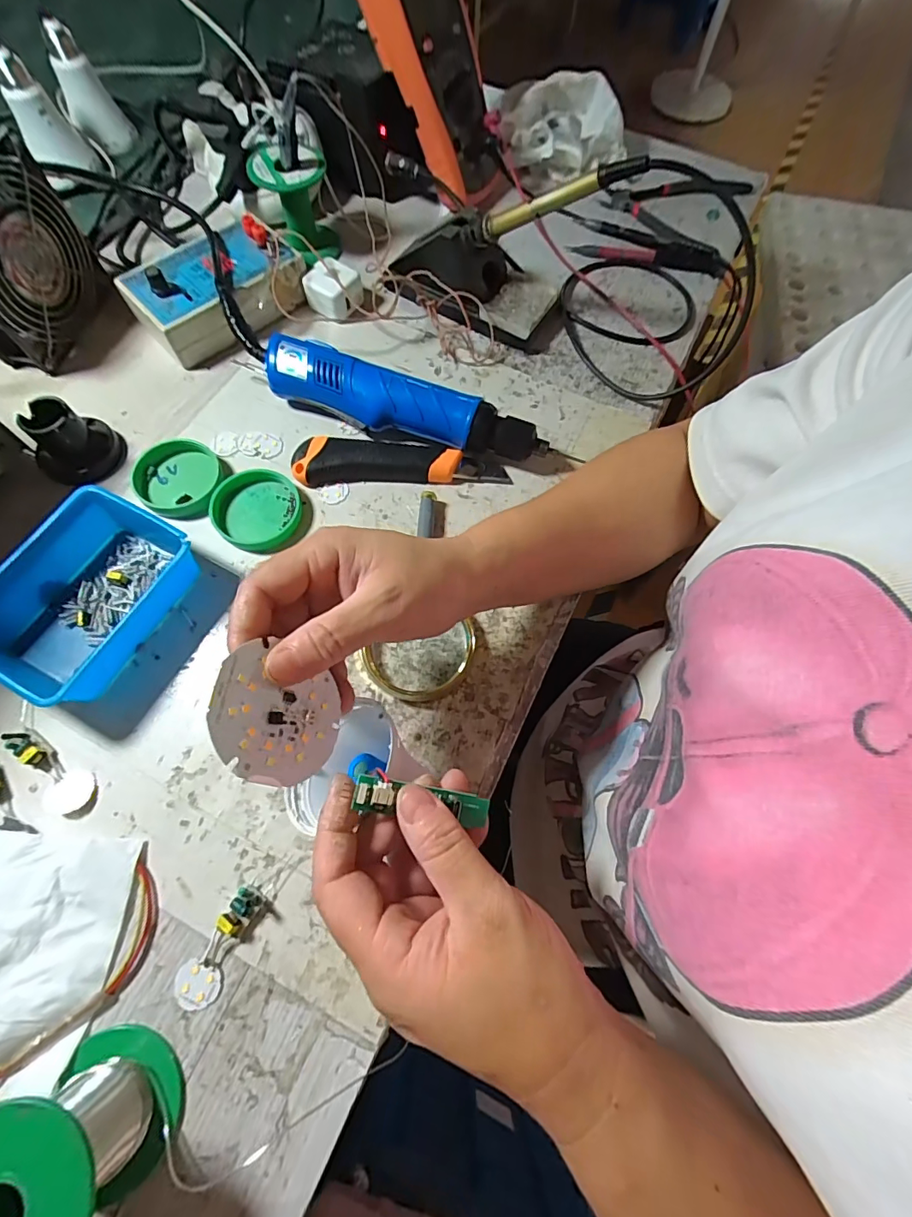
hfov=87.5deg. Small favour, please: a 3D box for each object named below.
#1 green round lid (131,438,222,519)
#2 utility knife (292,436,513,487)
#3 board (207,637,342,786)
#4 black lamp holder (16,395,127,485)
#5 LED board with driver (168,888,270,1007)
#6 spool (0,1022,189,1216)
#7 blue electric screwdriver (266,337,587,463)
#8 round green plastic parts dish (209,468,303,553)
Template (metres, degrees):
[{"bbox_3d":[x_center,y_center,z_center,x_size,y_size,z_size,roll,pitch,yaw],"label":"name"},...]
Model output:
[{"bbox_3d":[-0.215,-0.100,0.365,0.059,0.014,0.062,1,69,-3],"label":"green round lid"},{"bbox_3d":[-0.043,-0.118,0.379,0.163,0.018,0.035,-2,69,-4],"label":"utility knife"},{"bbox_3d":[-0.073,0.044,0.199,0.004,0.057,0.053,-21,47,34],"label":"board"},{"bbox_3d":[-0.290,-0.127,0.358,0.050,0.042,0.058,42,72,13],"label":"black lamp holder"},{"bbox_3d":[-0.128,0.186,0.259,0.023,0.014,0.062,34,71,10],"label":"LED board with driver"},{"bbox_3d":[-0.169,0.235,0.205,0.061,0.074,0.064,1,69,-3],"label":"spool"},{"bbox_3d":[-0.040,-0.161,0.384,0.241,0.042,0.043,19,69,4],"label":"blue electric screwdriver"},{"bbox_3d":[-0.152,-0.075,0.362,0.062,0.013,0.064,1,69,-3],"label":"round green plastic parts dish"}]

